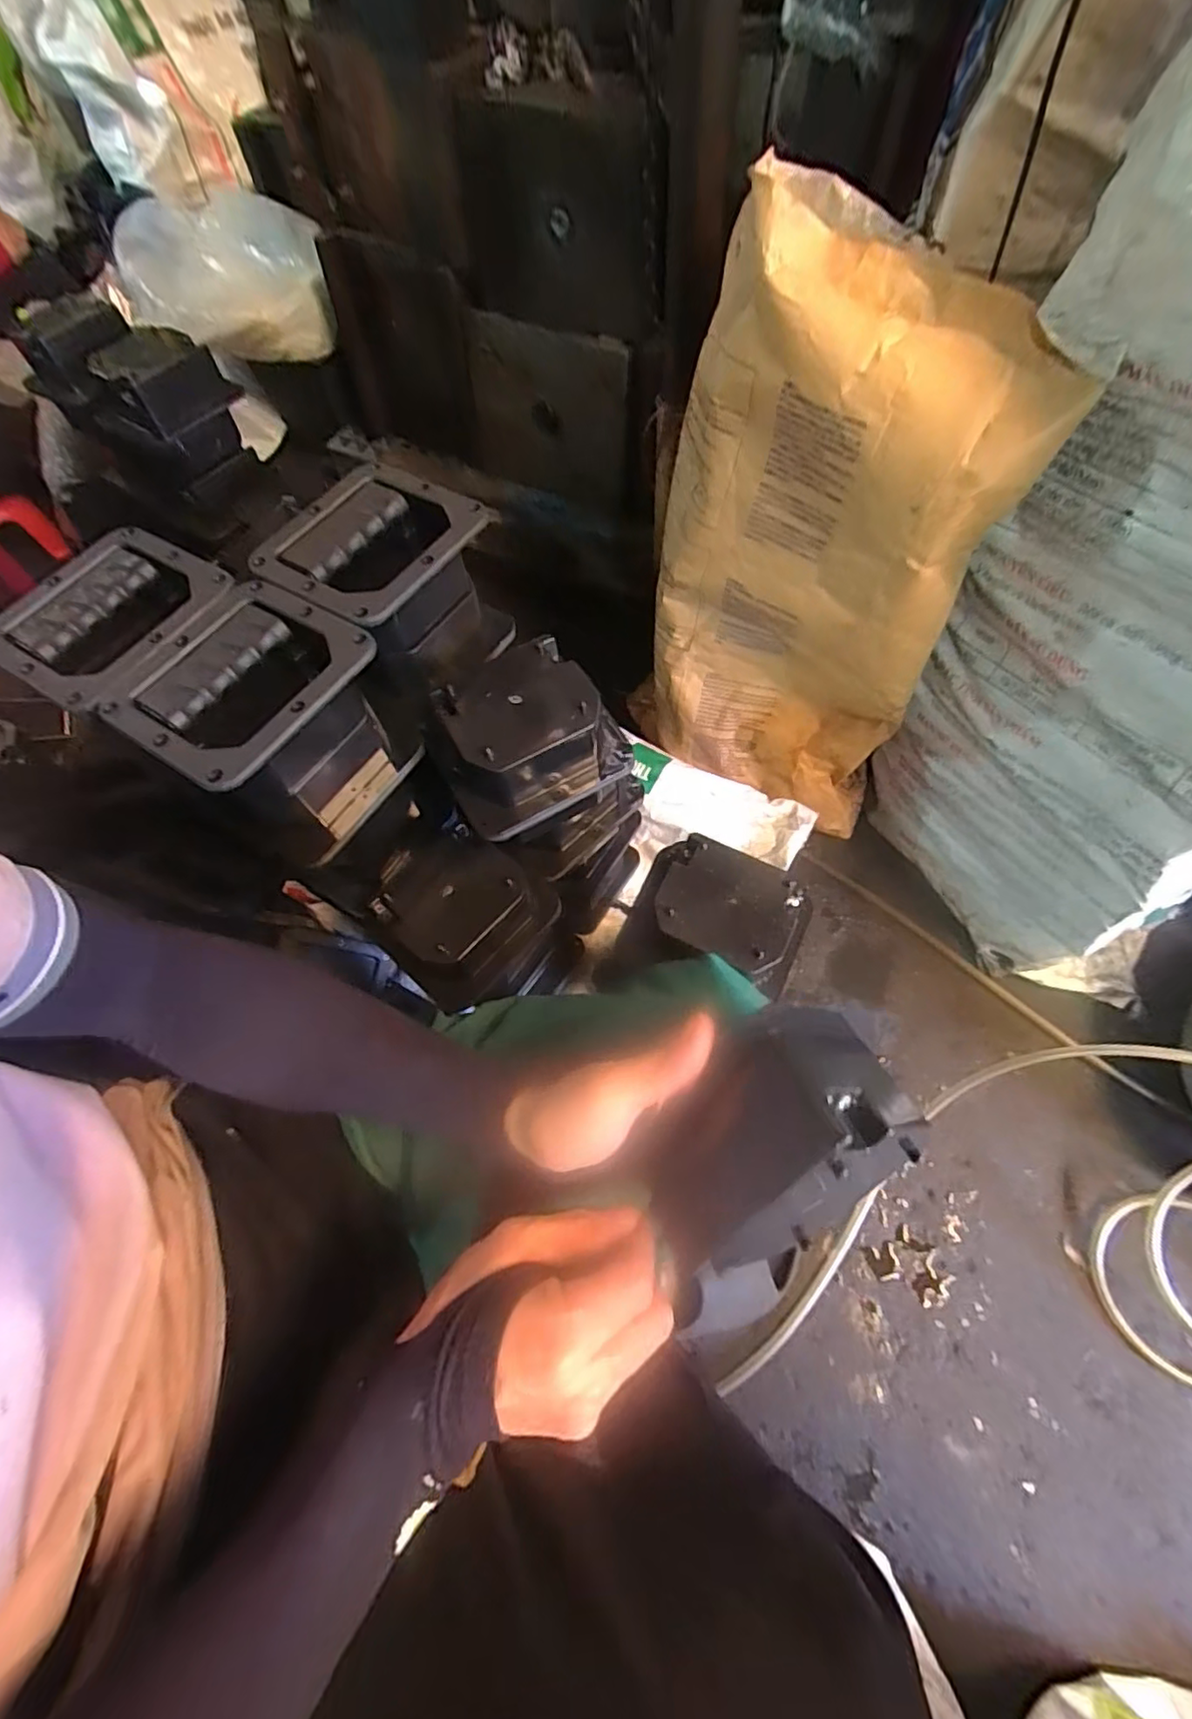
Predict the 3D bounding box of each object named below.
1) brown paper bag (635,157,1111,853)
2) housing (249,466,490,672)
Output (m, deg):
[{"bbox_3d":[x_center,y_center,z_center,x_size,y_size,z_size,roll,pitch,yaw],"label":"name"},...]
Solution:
[{"bbox_3d":[0.225,-0.309,0.705,0.340,0.566,0.158,22,67,14],"label":"brown paper bag"},{"bbox_3d":[-0.168,-0.233,0.520,0.149,0.085,0.152,29,68,17],"label":"housing"}]

